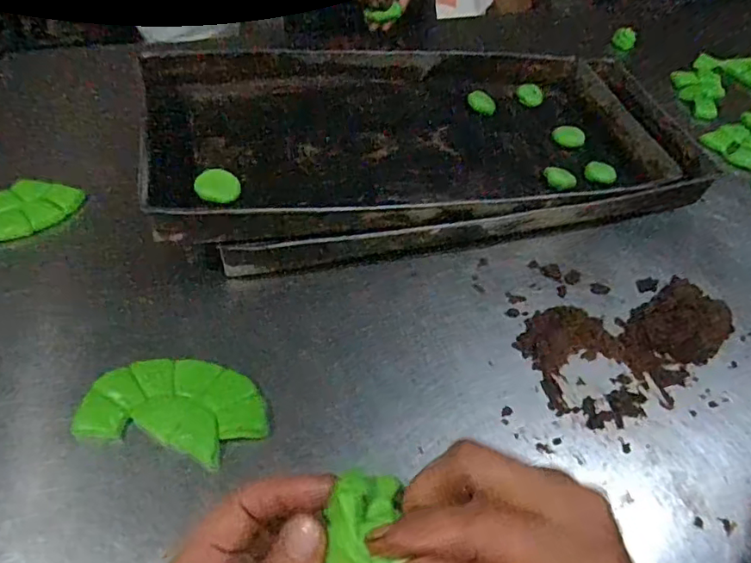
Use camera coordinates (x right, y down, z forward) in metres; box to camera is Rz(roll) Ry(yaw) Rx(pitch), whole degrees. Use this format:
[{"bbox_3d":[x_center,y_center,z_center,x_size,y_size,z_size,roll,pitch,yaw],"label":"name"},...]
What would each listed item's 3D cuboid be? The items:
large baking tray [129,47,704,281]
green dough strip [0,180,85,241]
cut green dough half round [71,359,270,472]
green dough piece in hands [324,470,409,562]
[{"bbox_3d":[0.107,-0.247,0.927,0.899,0.065,0.432,-6,60,-16],"label":"large baking tray"},{"bbox_3d":[-0.554,-0.092,0.790,0.248,0.012,0.106,-17,59,-11],"label":"green dough strip"},{"bbox_3d":[-0.228,0.145,0.634,0.202,0.025,0.112,13,51,5],"label":"cut green dough half round"},{"bbox_3d":[-0.004,0.095,0.210,0.027,0.015,0.047,4,51,-2],"label":"green dough piece in hands"}]

